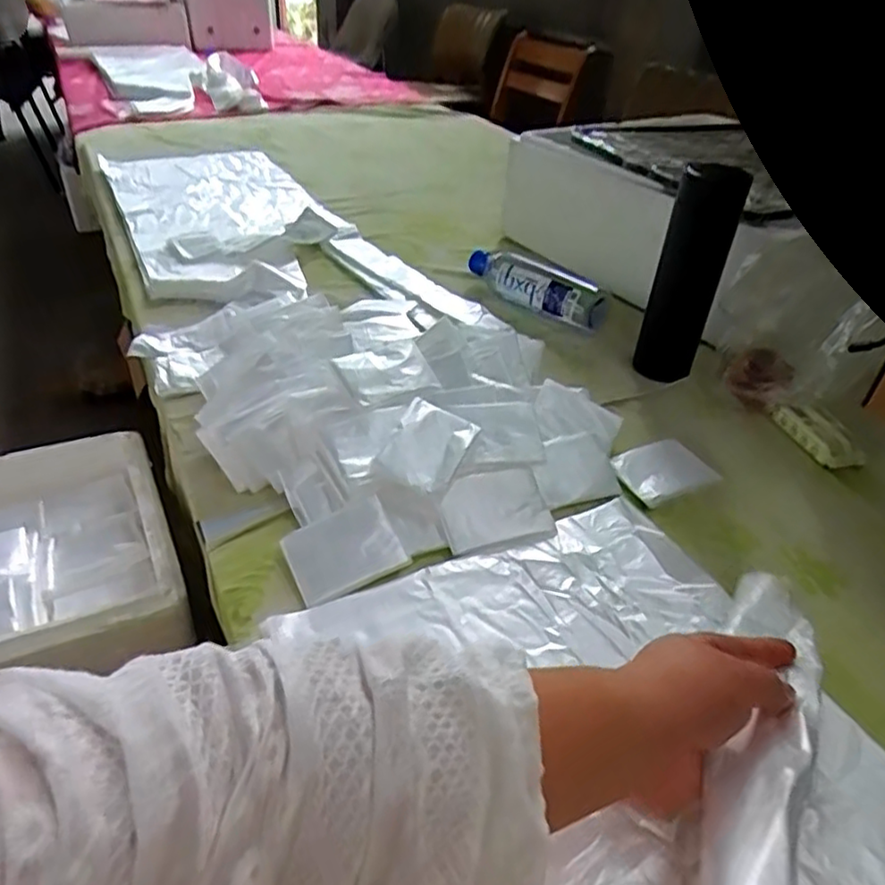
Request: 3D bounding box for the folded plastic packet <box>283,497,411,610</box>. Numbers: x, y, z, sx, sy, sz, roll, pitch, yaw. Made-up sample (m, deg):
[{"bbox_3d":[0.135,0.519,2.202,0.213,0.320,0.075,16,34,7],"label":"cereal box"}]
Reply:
[{"bbox_3d":[-0.076,0.084,0.511,0.083,0.011,0.065,-25,62,-12],"label":"folded plastic packet"}]

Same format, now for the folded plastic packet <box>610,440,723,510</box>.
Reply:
[{"bbox_3d":[0.204,0.024,0.609,0.088,0.008,0.062,-18,42,-23],"label":"folded plastic packet"}]

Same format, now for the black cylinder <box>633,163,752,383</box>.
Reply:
[{"bbox_3d":[0.253,-0.171,0.685,0.055,0.217,0.055,-25,46,-30],"label":"black cylinder"}]

